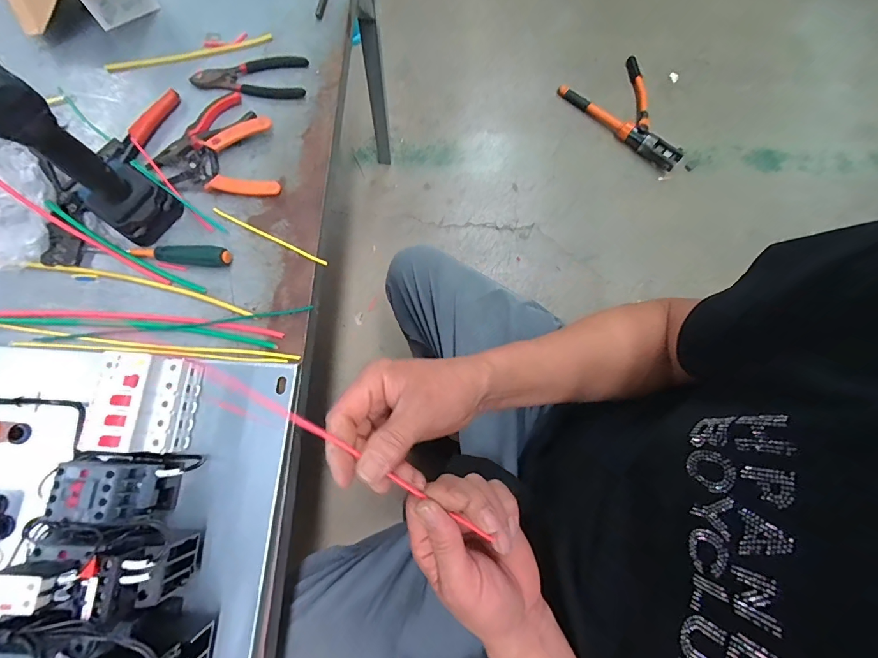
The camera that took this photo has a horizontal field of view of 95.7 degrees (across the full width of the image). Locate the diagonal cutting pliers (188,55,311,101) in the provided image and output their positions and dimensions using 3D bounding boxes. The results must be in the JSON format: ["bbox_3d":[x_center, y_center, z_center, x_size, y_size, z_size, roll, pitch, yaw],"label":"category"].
[{"bbox_3d":[-0.264,-0.352,0.555,0.155,0.007,0.068,1,75,-1],"label":"diagonal cutting pliers"}]

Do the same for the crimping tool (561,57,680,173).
[{"bbox_3d":[0.636,-0.726,1.296,0.449,0.058,0.218,43,78,9],"label":"crimping tool"}]

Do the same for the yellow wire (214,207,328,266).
[{"bbox_3d":[-0.211,-0.115,0.496,0.159,0.004,0.007,26,76,5],"label":"yellow wire"}]

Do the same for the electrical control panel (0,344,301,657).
[{"bbox_3d":[-0.392,0.203,0.333,0.449,0.144,0.452,4,75,0],"label":"electrical control panel"}]

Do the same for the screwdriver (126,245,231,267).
[{"bbox_3d":[-0.309,-0.090,0.478,0.114,0.016,0.023,6,75,0],"label":"screwdriver"}]

